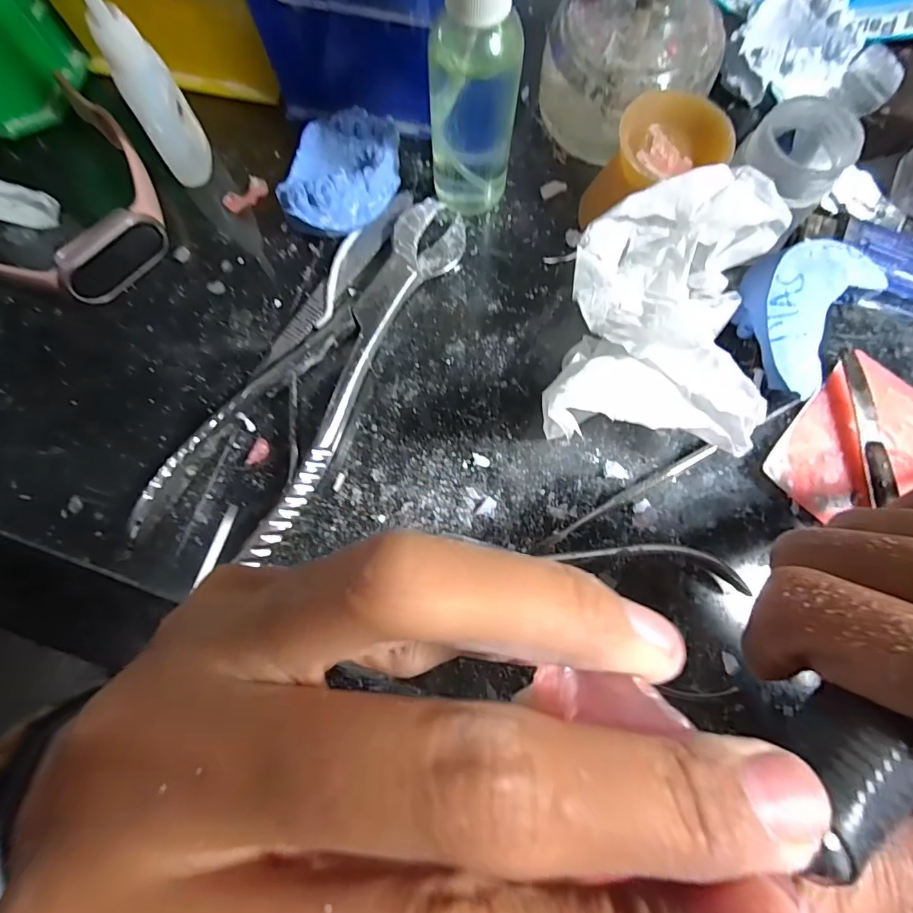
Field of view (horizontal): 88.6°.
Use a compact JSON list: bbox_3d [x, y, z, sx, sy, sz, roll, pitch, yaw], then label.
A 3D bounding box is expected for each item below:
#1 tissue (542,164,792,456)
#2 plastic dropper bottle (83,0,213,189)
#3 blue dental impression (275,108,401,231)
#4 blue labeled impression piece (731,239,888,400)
[{"bbox_3d":[0.077,-0.052,0.186,0.079,0.054,0.112,11,78,3],"label":"tissue"},{"bbox_3d":[-0.128,-0.155,0.180,0.020,0.110,0.026,-27,78,-5],"label":"plastic dropper bottle"},{"bbox_3d":[-0.053,-0.129,0.215,0.053,0.026,0.058,-2,77,0],"label":"blue dental impression"},{"bbox_3d":[0.145,-0.062,0.199,0.050,0.021,0.065,38,86,-14],"label":"blue labeled impression piece"}]

